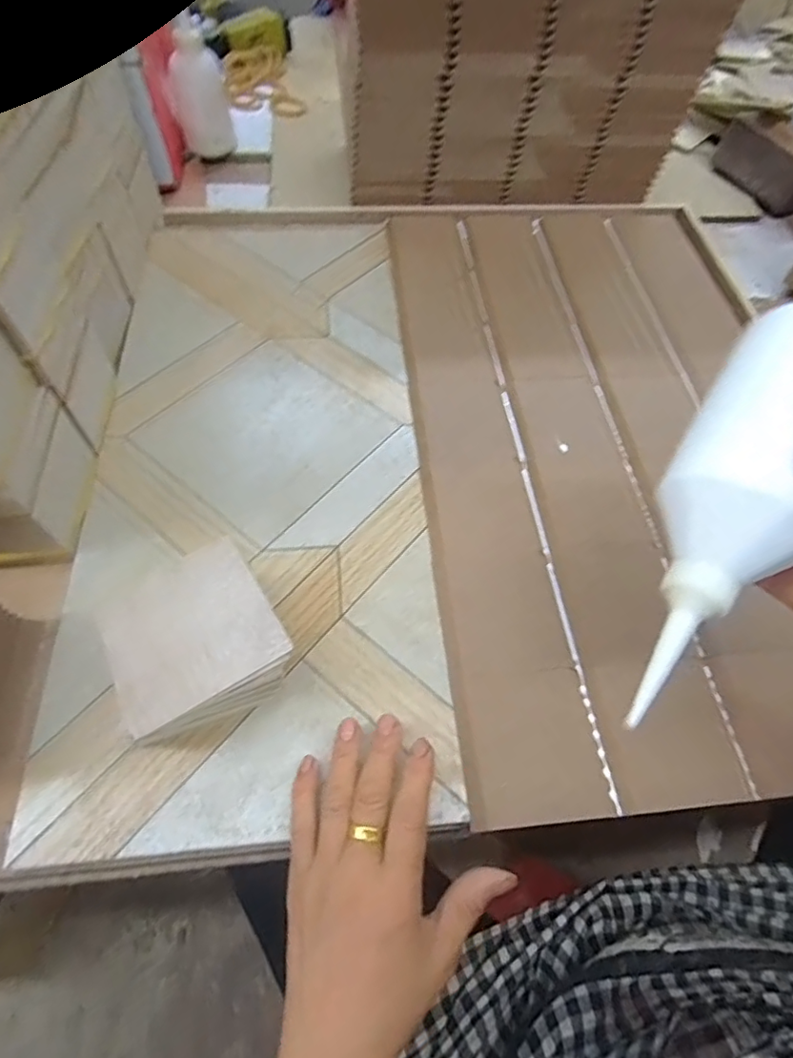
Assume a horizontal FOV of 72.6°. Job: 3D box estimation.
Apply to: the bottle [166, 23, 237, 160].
[{"bbox_3d":[-0.228,-0.500,0.633,0.063,0.114,0.040,-15,61,-10],"label":"bottle"}]

